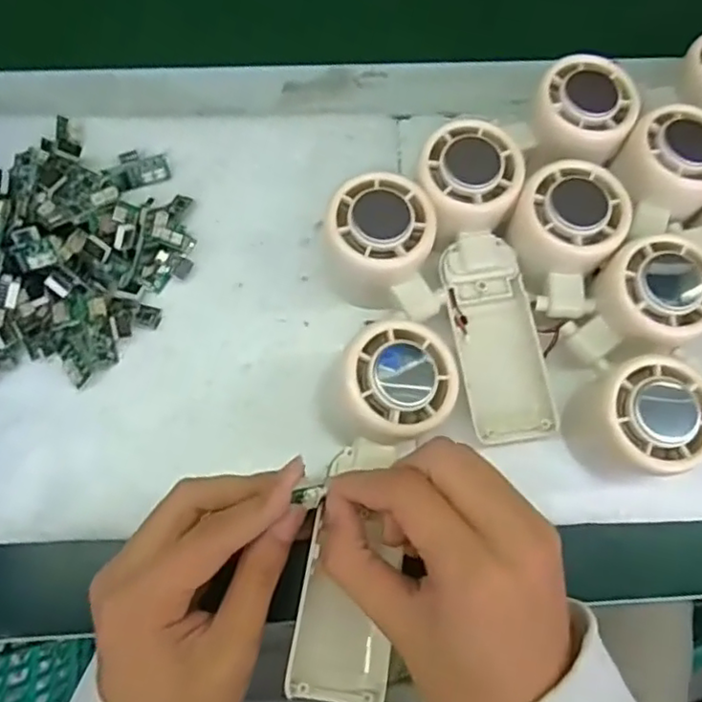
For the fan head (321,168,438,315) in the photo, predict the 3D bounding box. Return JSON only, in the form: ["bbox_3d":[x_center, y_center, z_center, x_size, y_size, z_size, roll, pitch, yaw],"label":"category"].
[{"bbox_3d":[0.014,-0.053,0.337,0.052,0.056,0.060,12,73,2],"label":"fan head"}]

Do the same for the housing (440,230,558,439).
[{"bbox_3d":[0.076,-0.008,0.328,0.044,0.014,0.107,-9,73,-4],"label":"housing"}]

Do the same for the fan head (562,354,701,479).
[{"bbox_3d":[0.142,0.036,0.316,0.057,0.064,0.054,3,73,-1],"label":"fan head"}]

